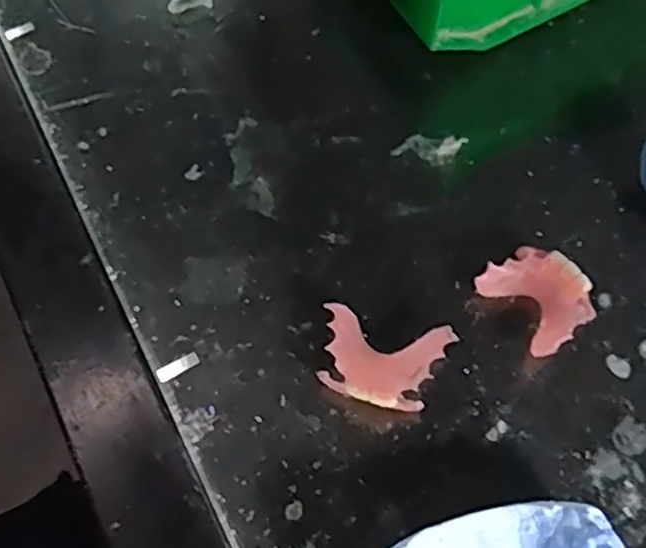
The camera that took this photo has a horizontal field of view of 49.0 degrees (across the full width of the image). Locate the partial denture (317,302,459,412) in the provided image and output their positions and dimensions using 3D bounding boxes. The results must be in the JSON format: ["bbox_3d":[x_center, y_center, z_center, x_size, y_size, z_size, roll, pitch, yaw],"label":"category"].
[{"bbox_3d":[0.020,0.029,0.227,0.039,0.016,0.029,10,65,8],"label":"partial denture"}]

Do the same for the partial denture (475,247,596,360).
[{"bbox_3d":[0.071,0.008,0.233,0.026,0.017,0.033,-32,67,-11],"label":"partial denture"}]

